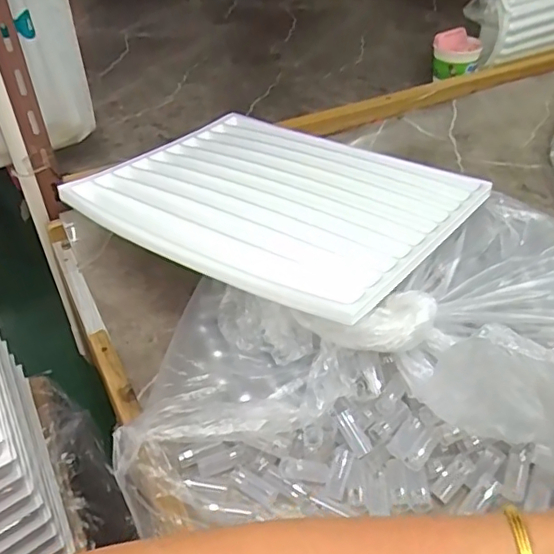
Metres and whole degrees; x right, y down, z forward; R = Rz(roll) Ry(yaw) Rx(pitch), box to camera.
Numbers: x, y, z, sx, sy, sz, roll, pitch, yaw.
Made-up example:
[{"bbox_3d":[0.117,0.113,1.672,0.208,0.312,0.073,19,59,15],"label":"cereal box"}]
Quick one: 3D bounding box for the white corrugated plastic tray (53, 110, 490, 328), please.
[{"bbox_3d":[-0.004,-0.097,0.656,0.394,0.017,0.310,23,43,31],"label":"white corrugated plastic tray"}]

